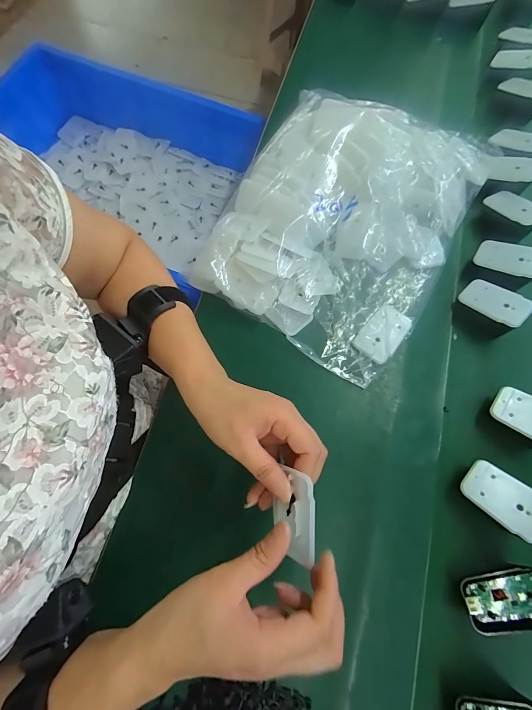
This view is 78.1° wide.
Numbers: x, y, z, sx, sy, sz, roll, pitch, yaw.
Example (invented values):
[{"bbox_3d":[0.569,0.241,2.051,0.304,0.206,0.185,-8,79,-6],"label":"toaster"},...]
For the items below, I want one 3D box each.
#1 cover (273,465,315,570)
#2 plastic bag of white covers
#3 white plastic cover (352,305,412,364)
[{"bbox_3d":[0.020,0.121,0.244,0.035,0.006,0.064,1,90,35],"label":"cover"},{"bbox_3d":[0.092,-0.167,0.393,0.264,0.079,0.321,30,74,8],"label":"plastic bag of white covers"},{"bbox_3d":[0.134,-0.026,0.372,0.042,0.010,0.068,39,75,11],"label":"white plastic cover"}]

